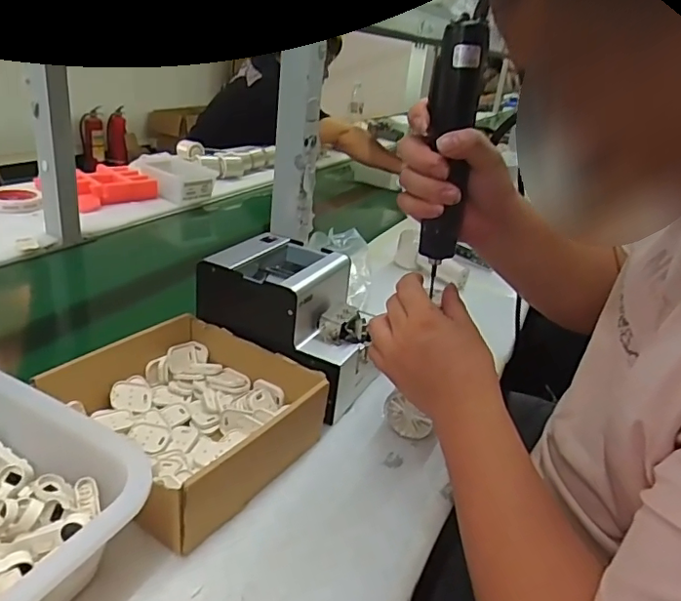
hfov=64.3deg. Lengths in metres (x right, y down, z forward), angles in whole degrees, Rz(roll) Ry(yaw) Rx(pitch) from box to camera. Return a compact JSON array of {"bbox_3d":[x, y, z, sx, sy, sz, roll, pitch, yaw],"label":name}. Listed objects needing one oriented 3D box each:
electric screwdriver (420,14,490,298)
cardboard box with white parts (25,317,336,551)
[{"bbox_3d":[0.094,-0.129,0.470,0.038,0.203,0.045,1,26,-14],"label":"electric screwdriver"},{"bbox_3d":[-0.150,0.101,0.518,0.226,0.071,0.192,21,29,27],"label":"cardboard box with white parts"}]

